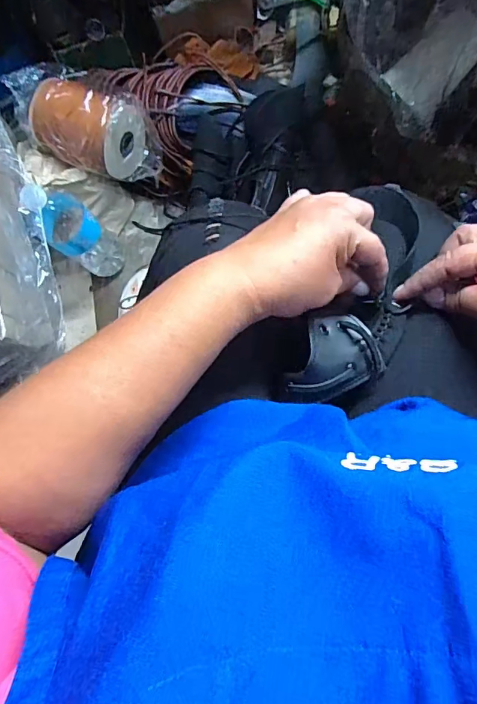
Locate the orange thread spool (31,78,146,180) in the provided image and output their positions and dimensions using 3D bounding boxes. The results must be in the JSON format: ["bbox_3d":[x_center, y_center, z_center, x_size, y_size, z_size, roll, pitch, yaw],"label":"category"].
[{"bbox_3d":[-0.228,-0.337,0.670,0.159,0.104,0.105,25,87,6],"label":"orange thread spool"}]

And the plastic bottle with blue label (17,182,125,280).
[{"bbox_3d":[-0.255,-0.188,0.686,0.080,0.270,0.073,0,84,4],"label":"plastic bottle with blue label"}]

